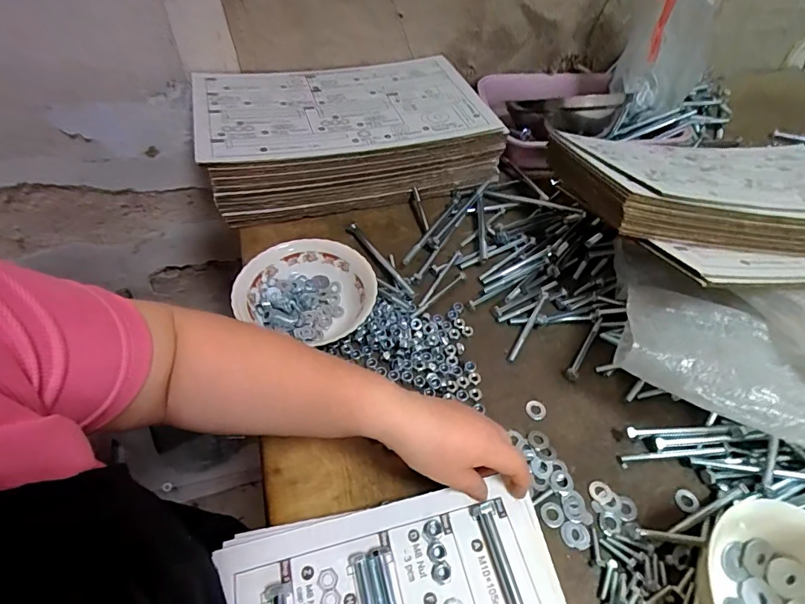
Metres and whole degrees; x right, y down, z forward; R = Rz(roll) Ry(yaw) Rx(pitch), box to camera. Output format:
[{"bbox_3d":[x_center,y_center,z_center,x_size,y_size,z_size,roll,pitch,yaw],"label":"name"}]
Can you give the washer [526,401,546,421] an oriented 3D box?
[{"bbox_3d":[0.133,0.107,0.440,0.019,0.005,0.019,1,50,-1],"label":"washer"}]

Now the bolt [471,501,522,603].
[{"bbox_3d":[0.078,0.205,0.321,0.016,0.020,0.111,-10,51,-10],"label":"bolt"}]

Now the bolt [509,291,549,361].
[{"bbox_3d":[0.142,0.025,0.495,0.009,0.014,0.102,26,54,18],"label":"bolt"}]

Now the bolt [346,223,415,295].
[{"bbox_3d":[-0.031,-0.059,0.554,0.009,0.011,0.149,-27,56,-23],"label":"bolt"}]

